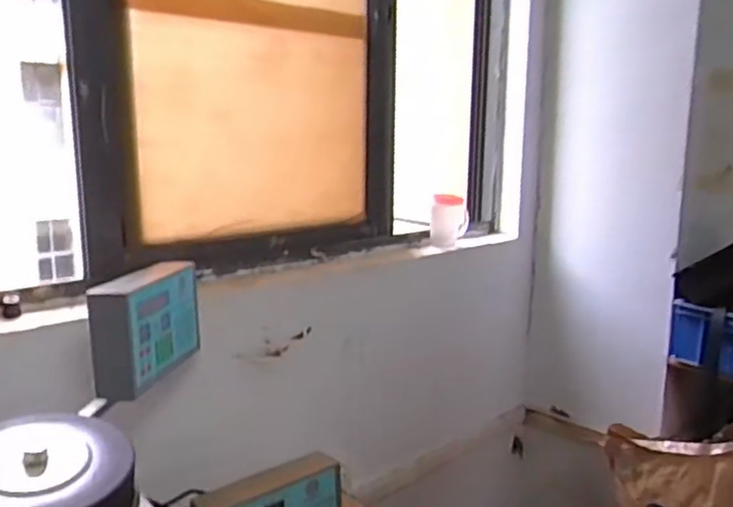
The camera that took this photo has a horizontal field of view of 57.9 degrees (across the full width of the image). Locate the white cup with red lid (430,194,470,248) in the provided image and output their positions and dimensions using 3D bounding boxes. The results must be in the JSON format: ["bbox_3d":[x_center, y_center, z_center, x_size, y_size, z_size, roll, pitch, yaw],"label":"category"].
[{"bbox_3d":[0.199,-0.077,1.580,0.090,0.115,0.077,3,12,6],"label":"white cup with red lid"}]

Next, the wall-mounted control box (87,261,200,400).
[{"bbox_3d":[-0.320,0.105,0.986,0.061,0.147,0.223,4,12,11],"label":"wall-mounted control box"}]

